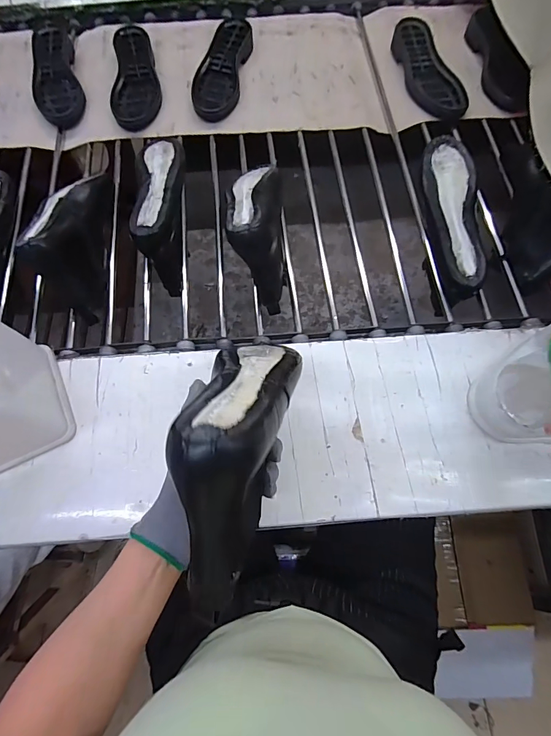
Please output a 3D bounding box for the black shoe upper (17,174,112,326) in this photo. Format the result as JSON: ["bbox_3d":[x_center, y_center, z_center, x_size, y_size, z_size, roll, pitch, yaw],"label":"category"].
[{"bbox_3d":[-0.313,-0.205,0.583,0.078,0.117,0.246,-4,72,0],"label":"black shoe upper"}]

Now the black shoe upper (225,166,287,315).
[{"bbox_3d":[-0.027,-0.216,0.583,0.084,0.123,0.243,-1,72,1],"label":"black shoe upper"}]

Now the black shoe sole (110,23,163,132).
[{"bbox_3d":[-0.276,-0.576,0.752,0.090,0.029,0.255,-6,72,-1],"label":"black shoe sole"}]

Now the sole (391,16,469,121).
[{"bbox_3d":[0.299,-0.593,0.757,0.087,0.025,0.260,-21,78,10],"label":"sole"}]

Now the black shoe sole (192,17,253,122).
[{"bbox_3d":[-0.107,-0.602,0.761,0.086,0.029,0.252,10,72,4],"label":"black shoe sole"}]

